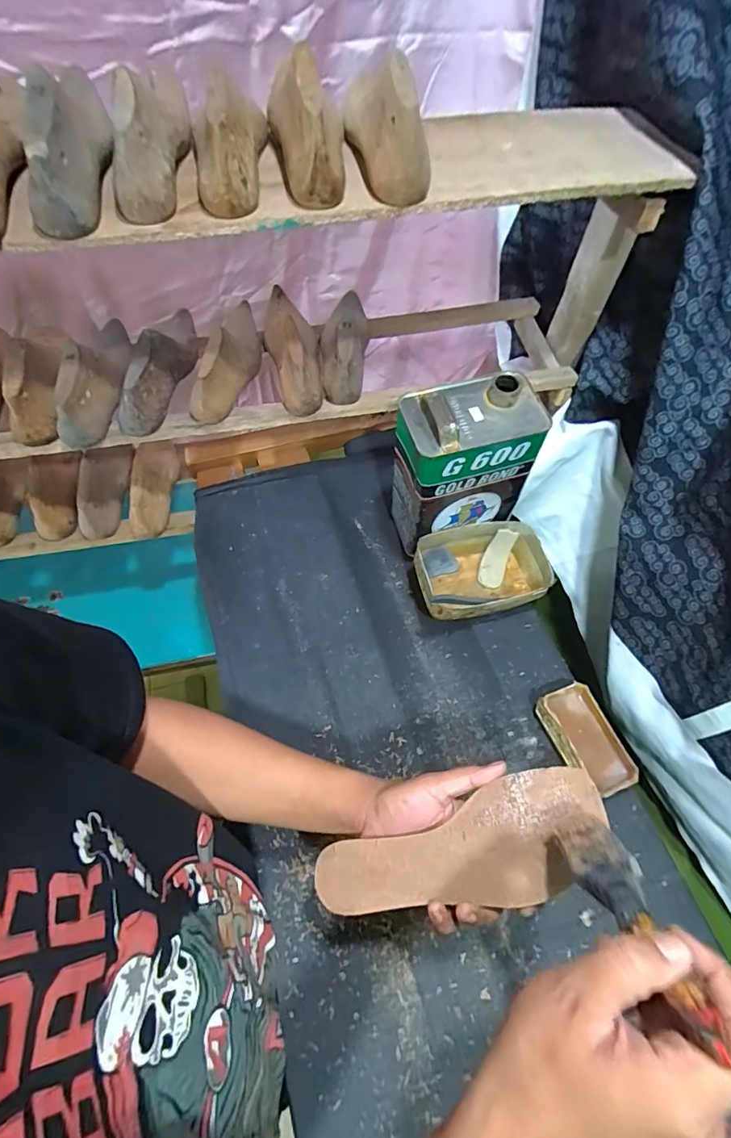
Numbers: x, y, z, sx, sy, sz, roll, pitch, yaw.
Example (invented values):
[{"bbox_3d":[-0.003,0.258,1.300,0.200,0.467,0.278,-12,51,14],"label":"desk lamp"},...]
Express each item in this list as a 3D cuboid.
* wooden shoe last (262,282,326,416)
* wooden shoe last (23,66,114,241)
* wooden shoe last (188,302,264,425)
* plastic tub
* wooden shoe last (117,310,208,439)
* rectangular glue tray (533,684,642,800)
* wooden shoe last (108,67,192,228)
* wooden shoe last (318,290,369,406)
[{"bbox_3d":[-0.107,-0.330,0.678,0.075,0.072,0.251,-6,60,-7],"label":"wooden shoe last"},{"bbox_3d":[-0.270,-0.387,0.439,0.056,0.076,0.169,-4,60,-5],"label":"wooden shoe last"},{"bbox_3d":[-0.186,-0.309,0.664,0.060,0.070,0.243,6,59,1],"label":"wooden shoe last"},{"bbox_3d":[0.170,0.005,0.694,0.193,0.072,0.127,-11,61,-9],"label":"plastic tub"},{"bbox_3d":[-0.273,-0.283,0.638,0.056,0.070,0.232,4,59,-1],"label":"wooden shoe last"},{"bbox_3d":[0.273,0.214,0.596,0.072,0.036,0.125,-20,62,-14],"label":"rectangular glue tray"},{"bbox_3d":[-0.203,-0.406,0.444,0.053,0.074,0.167,-1,60,-4],"label":"wooden shoe last"},{"bbox_3d":[-0.032,-0.341,0.687,0.071,0.069,0.221,2,59,-1],"label":"wooden shoe last"}]

